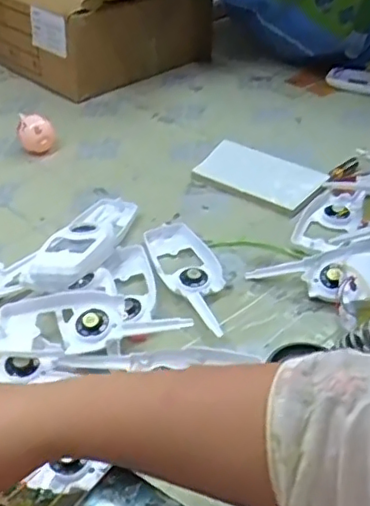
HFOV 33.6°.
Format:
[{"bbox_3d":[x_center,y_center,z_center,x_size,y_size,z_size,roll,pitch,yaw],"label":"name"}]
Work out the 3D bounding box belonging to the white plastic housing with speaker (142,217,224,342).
[{"bbox_3d":[0.008,0.021,0.607,0.059,0.014,0.172,-15,40,-19],"label":"white plastic housing with speaker"}]

